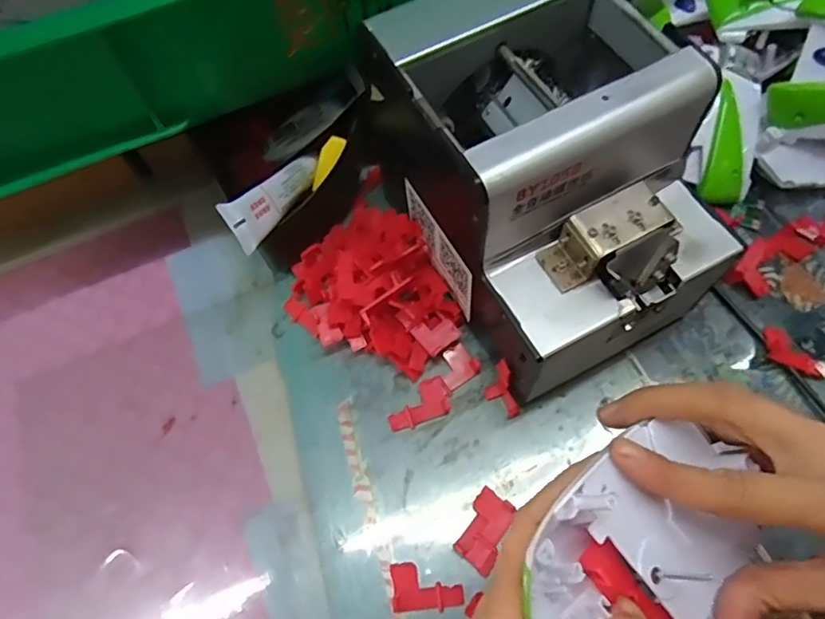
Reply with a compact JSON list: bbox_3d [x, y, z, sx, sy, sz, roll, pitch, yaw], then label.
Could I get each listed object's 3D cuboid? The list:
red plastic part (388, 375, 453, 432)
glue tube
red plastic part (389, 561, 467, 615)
[{"bbox_3d":[0.004,0.057,0.337,0.040,0.004,0.022,-23,66,-7],"label":"red plastic part"},{"bbox_3d":[-0.076,-0.073,0.337,0.023,0.025,0.108,19,42,12],"label":"glue tube"},{"bbox_3d":[0.008,0.145,0.294,0.037,0.004,0.023,-3,65,2],"label":"red plastic part"}]

